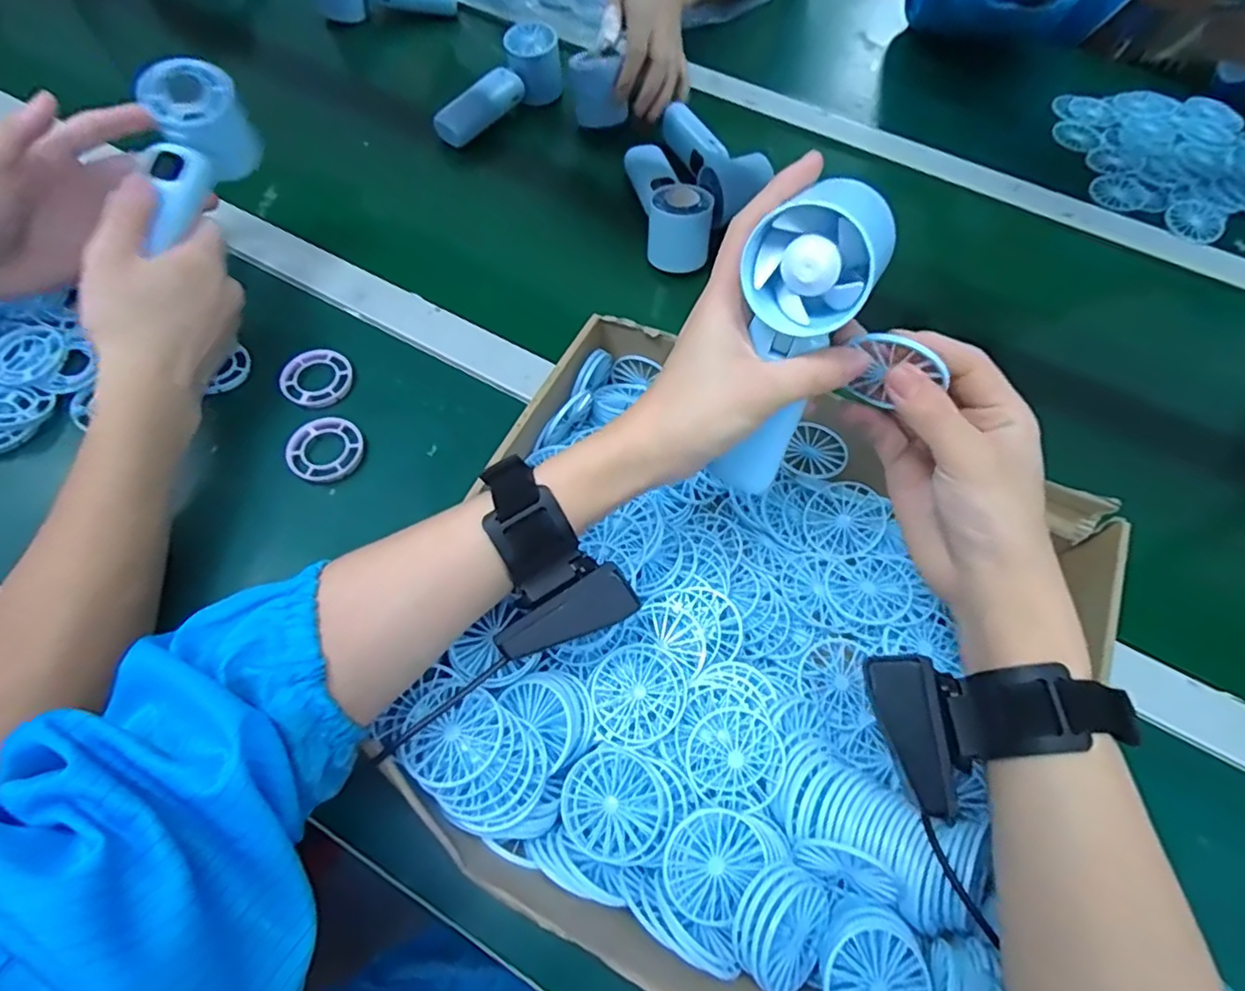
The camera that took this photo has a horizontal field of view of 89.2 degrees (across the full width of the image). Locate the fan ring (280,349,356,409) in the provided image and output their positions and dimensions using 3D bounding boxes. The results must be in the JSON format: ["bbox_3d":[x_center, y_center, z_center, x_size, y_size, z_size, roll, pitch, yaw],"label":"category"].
[{"bbox_3d":[-0.232,-0.090,0.482,0.051,0.008,0.051,1,63,-1],"label":"fan ring"}]

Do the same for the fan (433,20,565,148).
[{"bbox_3d":[-0.130,-0.412,0.639,0.041,0.060,0.156,38,68,16],"label":"fan"}]

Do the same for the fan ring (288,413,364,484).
[{"bbox_3d":[-0.212,-0.034,0.453,0.049,0.010,0.053,1,63,-1],"label":"fan ring"}]

